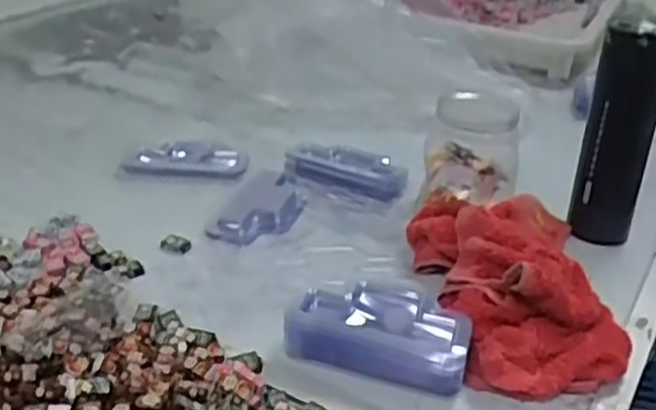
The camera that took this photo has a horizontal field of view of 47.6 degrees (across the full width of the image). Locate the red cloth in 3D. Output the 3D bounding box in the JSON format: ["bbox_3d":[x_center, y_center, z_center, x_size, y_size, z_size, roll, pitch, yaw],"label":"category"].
[{"bbox_3d":[0.178,0.055,0.651,0.176,0.074,0.245,-1,32,-8],"label":"red cloth"}]

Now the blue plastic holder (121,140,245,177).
[{"bbox_3d":[-0.161,-0.054,0.853,0.135,0.016,0.052,5,31,3],"label":"blue plastic holder"}]

